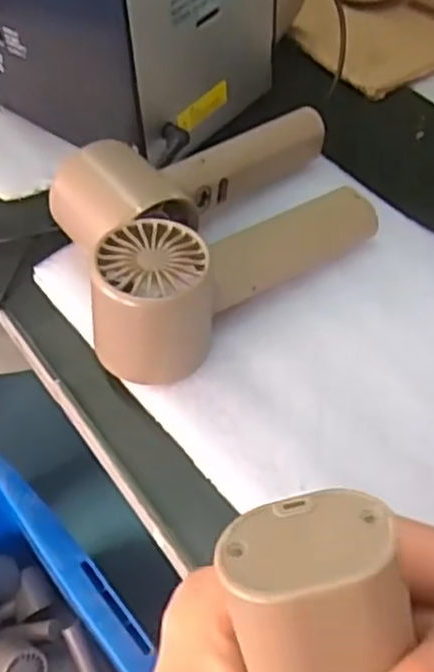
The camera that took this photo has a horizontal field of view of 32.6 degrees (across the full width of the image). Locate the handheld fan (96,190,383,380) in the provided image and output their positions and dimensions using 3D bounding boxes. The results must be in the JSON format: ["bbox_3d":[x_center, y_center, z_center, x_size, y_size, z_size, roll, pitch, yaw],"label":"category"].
[{"bbox_3d":[0.010,-0.042,0.367,0.163,0.054,0.052,-34,59,-23],"label":"handheld fan"}]

